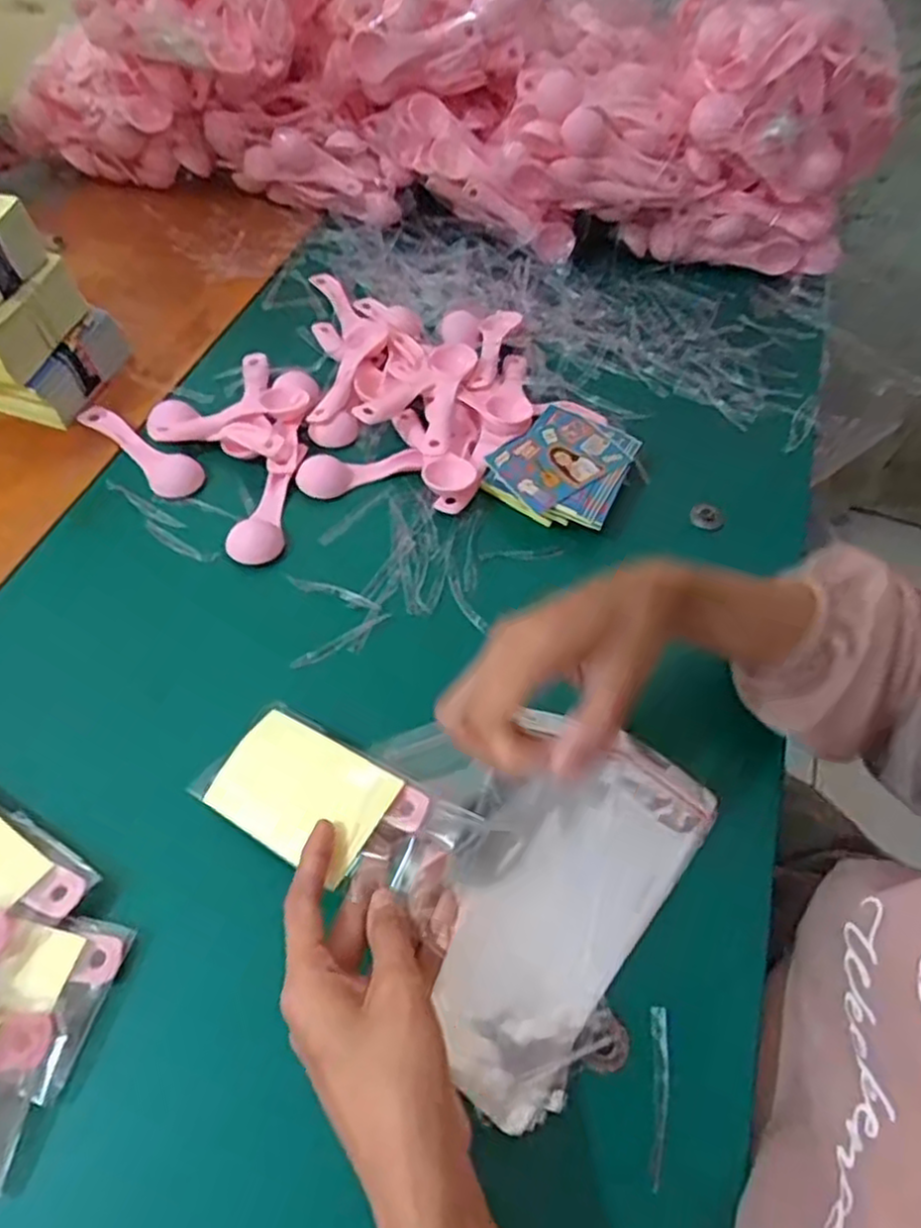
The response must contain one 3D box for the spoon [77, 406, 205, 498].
[{"bbox_3d":[-0.227,-0.120,0.509,0.111,0.010,0.033,38,61,18],"label":"spoon"}]

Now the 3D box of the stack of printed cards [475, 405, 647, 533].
[{"bbox_3d":[0.074,-0.106,0.511,0.088,0.028,0.096,24,62,13],"label":"stack of printed cards"}]

